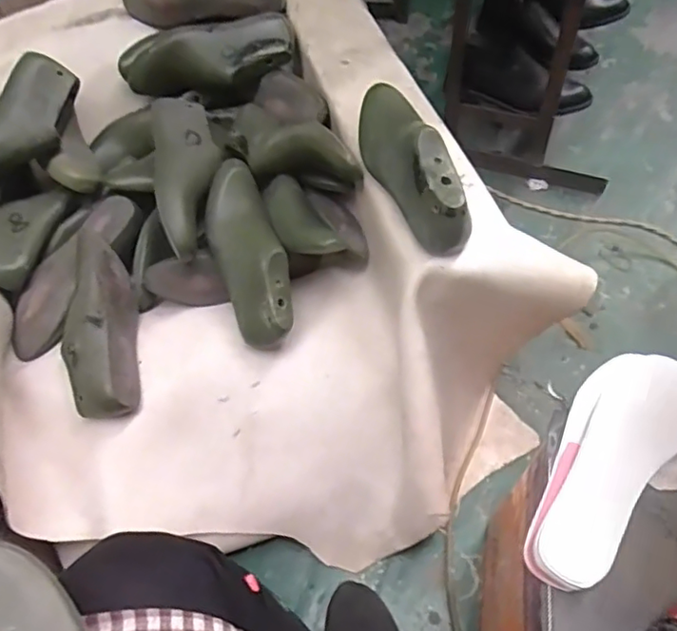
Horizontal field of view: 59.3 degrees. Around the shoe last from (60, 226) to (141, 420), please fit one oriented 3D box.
[{"bbox_3d":[-0.313,0.009,0.771,0.089,0.071,0.248,-8,72,-1],"label":"shoe last"}]

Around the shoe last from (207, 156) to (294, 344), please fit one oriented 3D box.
[{"bbox_3d":[-0.123,-0.087,0.801,0.091,0.080,0.260,-16,72,-5],"label":"shoe last"}]

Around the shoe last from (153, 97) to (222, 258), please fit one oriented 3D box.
[{"bbox_3d":[-0.208,-0.194,0.816,0.090,0.060,0.245,-9,58,-1],"label":"shoe last"}]

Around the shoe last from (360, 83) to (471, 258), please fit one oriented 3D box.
[{"bbox_3d":[0.075,-0.191,0.705,0.079,0.098,0.264,-14,58,-4],"label":"shoe last"}]

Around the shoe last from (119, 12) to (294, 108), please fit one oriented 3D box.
[{"bbox_3d":[-0.202,-0.397,0.944,0.274,0.099,0.116,-10,58,-2],"label":"shoe last"}]

